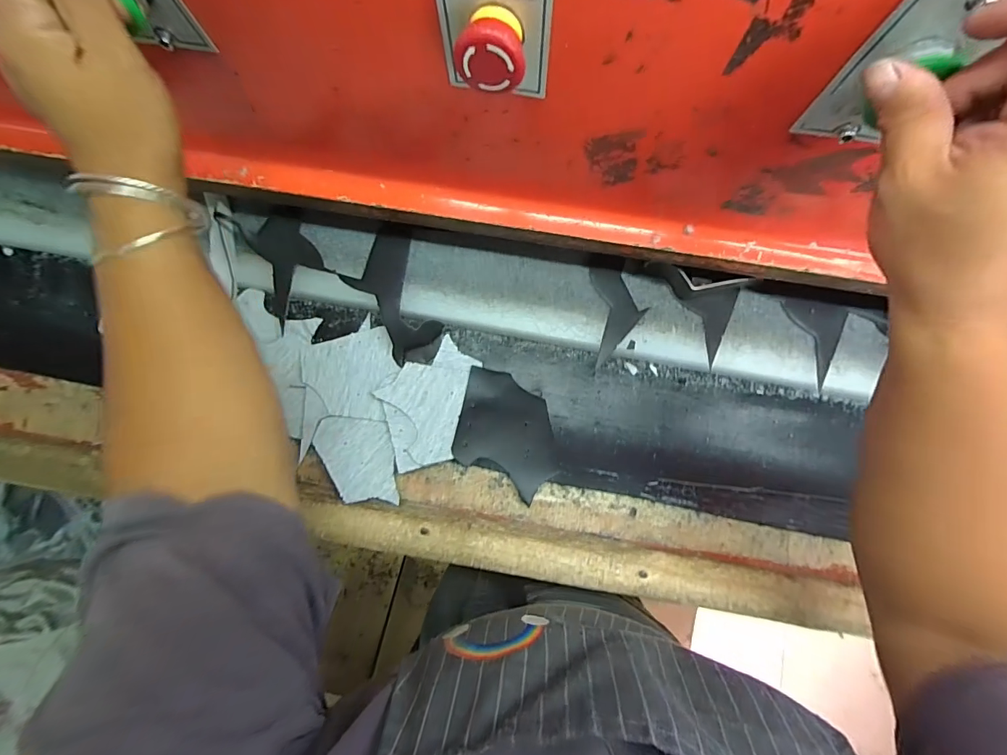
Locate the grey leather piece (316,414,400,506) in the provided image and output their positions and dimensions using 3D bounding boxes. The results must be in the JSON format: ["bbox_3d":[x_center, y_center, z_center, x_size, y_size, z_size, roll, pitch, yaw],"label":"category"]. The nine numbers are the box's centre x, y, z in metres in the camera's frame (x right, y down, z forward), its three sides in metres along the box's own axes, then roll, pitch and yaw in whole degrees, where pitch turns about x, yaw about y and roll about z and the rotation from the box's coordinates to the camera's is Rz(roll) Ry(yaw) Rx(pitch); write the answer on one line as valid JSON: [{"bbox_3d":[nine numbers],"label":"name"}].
[{"bbox_3d":[-0.147,0.082,0.437,0.072,0.006,0.093,-7,64,-12],"label":"grey leather piece"}]

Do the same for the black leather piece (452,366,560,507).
[{"bbox_3d":[0.003,0.055,0.456,0.123,0.004,0.102,31,68,7],"label":"black leather piece"}]

